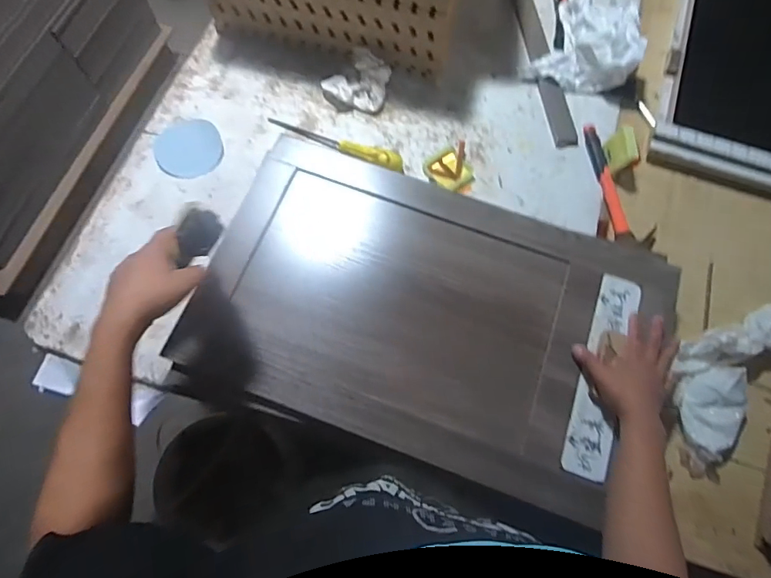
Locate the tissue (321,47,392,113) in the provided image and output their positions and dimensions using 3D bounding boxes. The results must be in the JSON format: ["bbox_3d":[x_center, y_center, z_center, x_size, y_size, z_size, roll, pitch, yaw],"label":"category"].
[{"bbox_3d":[-0.052,-0.380,0.846,0.114,0.050,0.102,25,72,7],"label":"tissue"}]

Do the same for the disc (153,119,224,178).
[{"bbox_3d":[-0.346,-0.248,0.814,0.112,0.007,0.115,0,71,-1],"label":"disc"}]

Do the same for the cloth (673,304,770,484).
[{"bbox_3d":[0.504,0.128,0.684,0.120,0.055,0.286,37,74,11],"label":"cloth"}]

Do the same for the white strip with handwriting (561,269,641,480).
[{"bbox_3d":[0.296,0.110,0.627,0.056,0.011,0.281,19,72,9],"label":"white strip with handwriting"}]

